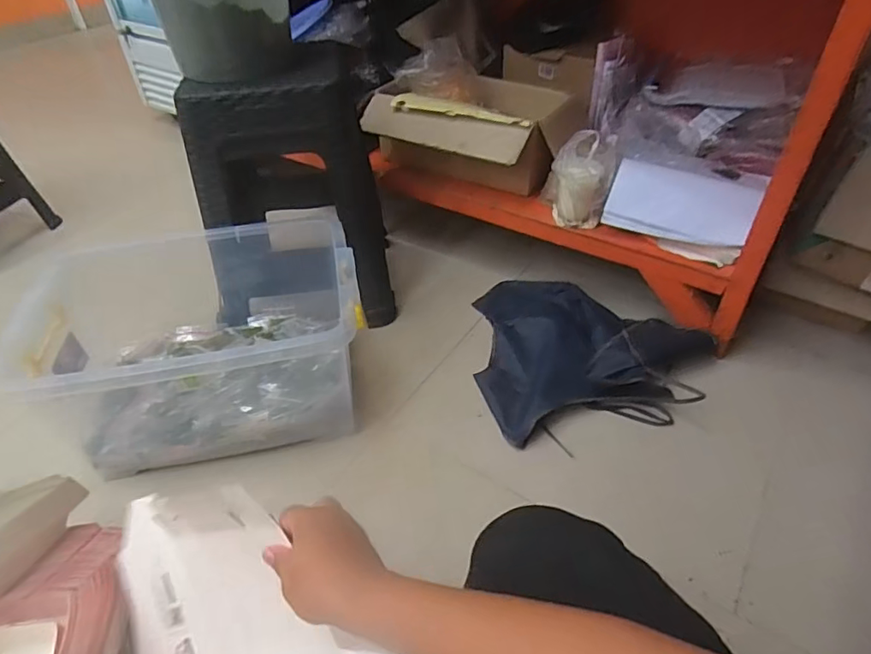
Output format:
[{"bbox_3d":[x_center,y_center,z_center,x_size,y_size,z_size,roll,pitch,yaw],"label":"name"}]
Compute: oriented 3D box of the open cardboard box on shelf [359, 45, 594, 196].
[{"bbox_3d":[0.124,-0.513,1.313,0.425,0.176,0.442,20,47,22],"label":"open cardboard box on shelf"}]

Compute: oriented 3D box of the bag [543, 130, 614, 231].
[{"bbox_3d":[0.287,-0.294,1.081,0.134,0.166,0.106,11,44,14],"label":"bag"}]

